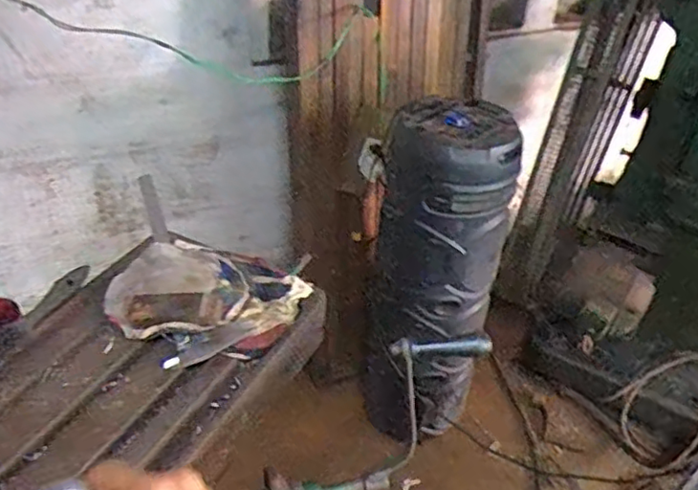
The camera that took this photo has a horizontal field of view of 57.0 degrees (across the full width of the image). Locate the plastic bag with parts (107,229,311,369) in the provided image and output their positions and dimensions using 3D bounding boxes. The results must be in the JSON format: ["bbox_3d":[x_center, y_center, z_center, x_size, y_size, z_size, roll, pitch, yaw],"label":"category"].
[{"bbox_3d":[-0.178,0.055,0.773,0.222,0.047,0.198,19,41,19],"label":"plastic bag with parts"}]

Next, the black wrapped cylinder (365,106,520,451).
[{"bbox_3d":[0.204,0.084,1.561,0.267,0.819,0.247,8,38,7],"label":"black wrapped cylinder"}]

